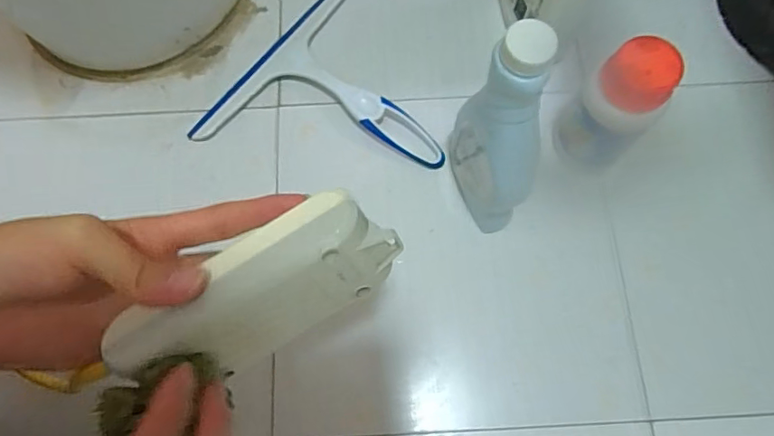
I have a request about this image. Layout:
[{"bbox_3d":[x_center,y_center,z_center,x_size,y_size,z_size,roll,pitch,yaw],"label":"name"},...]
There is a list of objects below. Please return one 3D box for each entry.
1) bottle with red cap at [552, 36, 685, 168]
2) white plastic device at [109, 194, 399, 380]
[{"bbox_3d":[0.183,-0.084,0.420,0.054,0.126,0.055,0,72,0],"label":"bottle with red cap"},{"bbox_3d":[-0.062,0.037,0.245,0.135,0.049,0.047,-28,74,-2],"label":"white plastic device"}]

